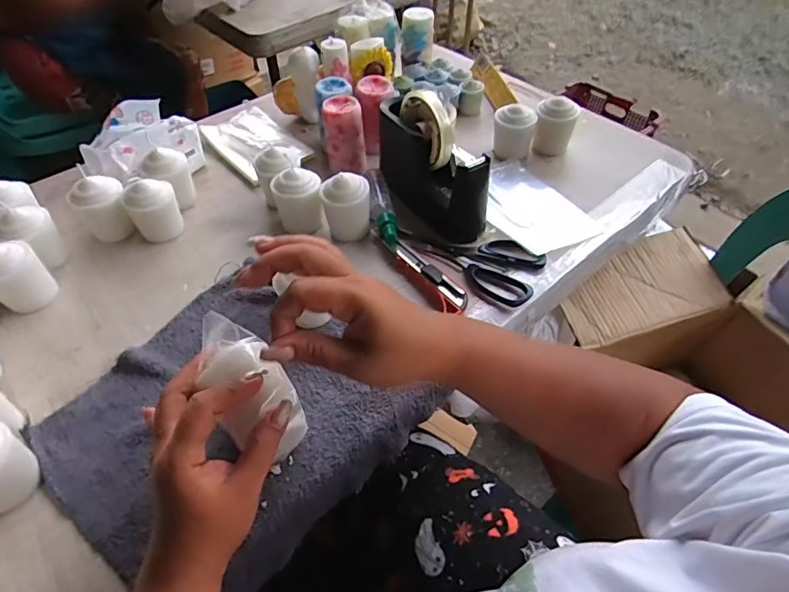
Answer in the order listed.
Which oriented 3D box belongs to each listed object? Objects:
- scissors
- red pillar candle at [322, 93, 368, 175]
[{"bbox_3d":[0.082,-0.046,0.547,0.166,0.010,0.087,24,55,19],"label":"scissors"},{"bbox_3d":[-0.067,-0.217,0.646,0.051,0.093,0.049,-6,51,-4],"label":"red pillar candle"}]

